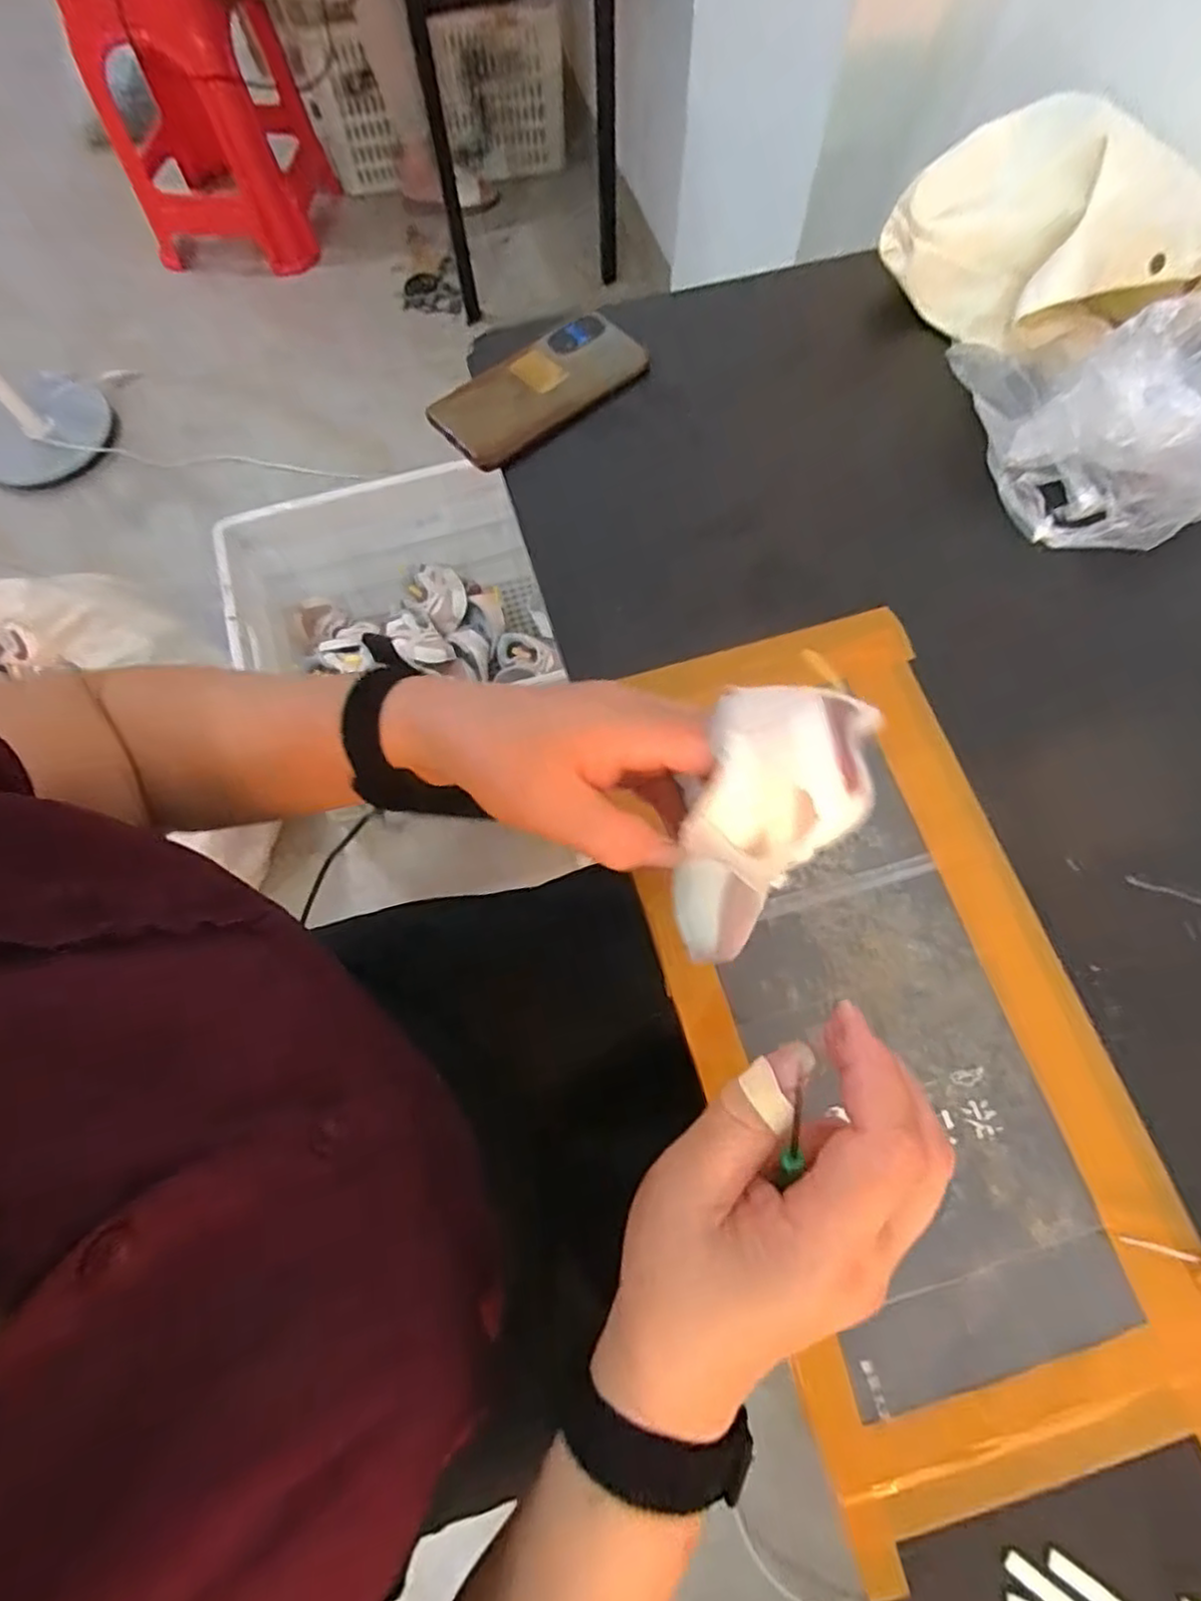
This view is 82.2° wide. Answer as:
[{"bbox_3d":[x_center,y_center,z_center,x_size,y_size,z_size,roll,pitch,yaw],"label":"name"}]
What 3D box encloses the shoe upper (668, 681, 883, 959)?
[{"bbox_3d":[0.067,0.015,0.297,0.065,0.125,0.050,23,29,8],"label":"shoe upper"}]

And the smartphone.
[{"bbox_3d":[-0.048,-0.311,0.519,0.160,0.015,0.075,-38,79,-10],"label":"smartphone"}]

